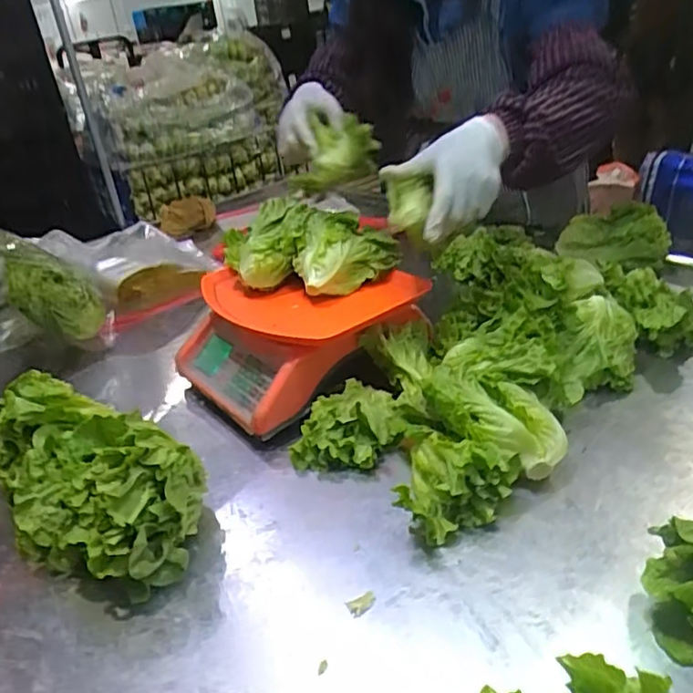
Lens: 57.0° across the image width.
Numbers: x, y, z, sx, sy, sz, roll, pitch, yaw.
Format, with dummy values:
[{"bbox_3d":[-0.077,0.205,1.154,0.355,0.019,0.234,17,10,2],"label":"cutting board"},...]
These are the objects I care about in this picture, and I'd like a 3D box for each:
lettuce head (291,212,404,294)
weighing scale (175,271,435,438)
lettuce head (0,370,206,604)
[{"bbox_3d":[0.002,-0.129,0.866,0.135,0.087,0.098,-7,29,2],"label":"lettuce head"},{"bbox_3d":[-0.080,-0.018,0.893,0.273,0.128,0.287,-25,33,-28],"label":"weighing scale"},{"bbox_3d":[-0.271,0.141,0.668,0.292,0.125,0.151,16,36,37],"label":"lettuce head"}]

